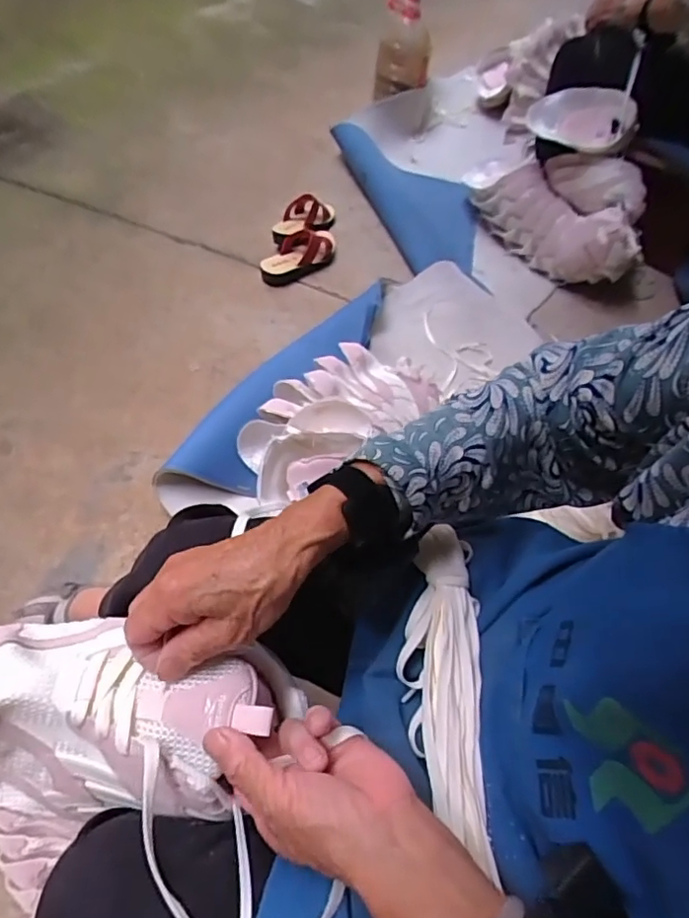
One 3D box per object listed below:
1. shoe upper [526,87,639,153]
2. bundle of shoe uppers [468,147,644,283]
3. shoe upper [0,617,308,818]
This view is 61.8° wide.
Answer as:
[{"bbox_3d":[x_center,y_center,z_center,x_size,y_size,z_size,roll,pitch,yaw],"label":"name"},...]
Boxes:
[{"bbox_3d":[0.534,-0.761,1.292,0.238,0.101,0.060,19,52,10],"label":"shoe upper"},{"bbox_3d":[0.506,-0.582,1.375,0.423,0.242,0.158,37,56,16],"label":"bundle of shoe uppers"},{"bbox_3d":[-0.138,0.153,0.362,0.207,0.069,0.102,8,51,2],"label":"shoe upper"}]

